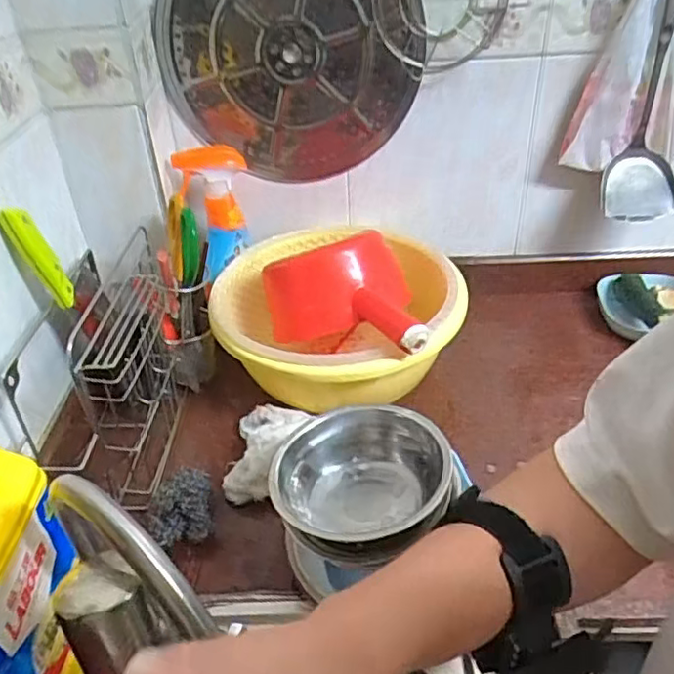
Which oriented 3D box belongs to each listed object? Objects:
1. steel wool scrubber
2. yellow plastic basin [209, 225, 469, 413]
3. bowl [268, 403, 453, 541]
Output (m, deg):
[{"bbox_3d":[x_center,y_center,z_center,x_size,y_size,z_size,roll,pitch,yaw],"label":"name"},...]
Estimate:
[{"bbox_3d":[-0.166,0.184,0.667,0.065,0.048,0.071,-2,37,2],"label":"steel wool scrubber"},{"bbox_3d":[-0.001,-0.017,0.823,0.316,0.114,0.288,-2,37,2],"label":"yellow plastic basin"},{"bbox_3d":[0.021,0.122,0.551,0.148,0.074,0.150,-2,37,2],"label":"bowl"}]

